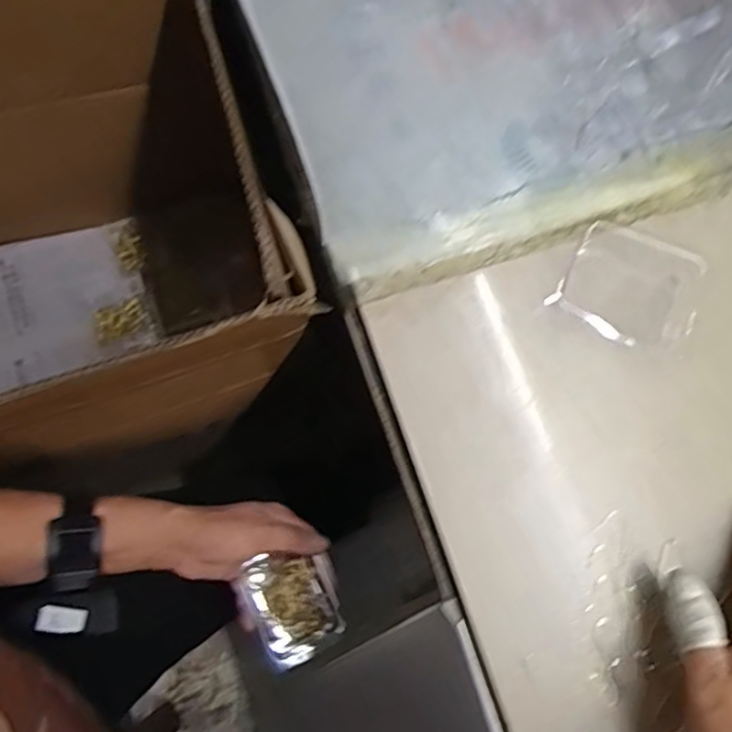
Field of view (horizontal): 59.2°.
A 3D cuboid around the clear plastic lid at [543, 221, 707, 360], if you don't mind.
[{"bbox_3d":[0.167,-0.050,0.401,0.083,0.010,0.075,28,78,5],"label":"clear plastic lid"}]

